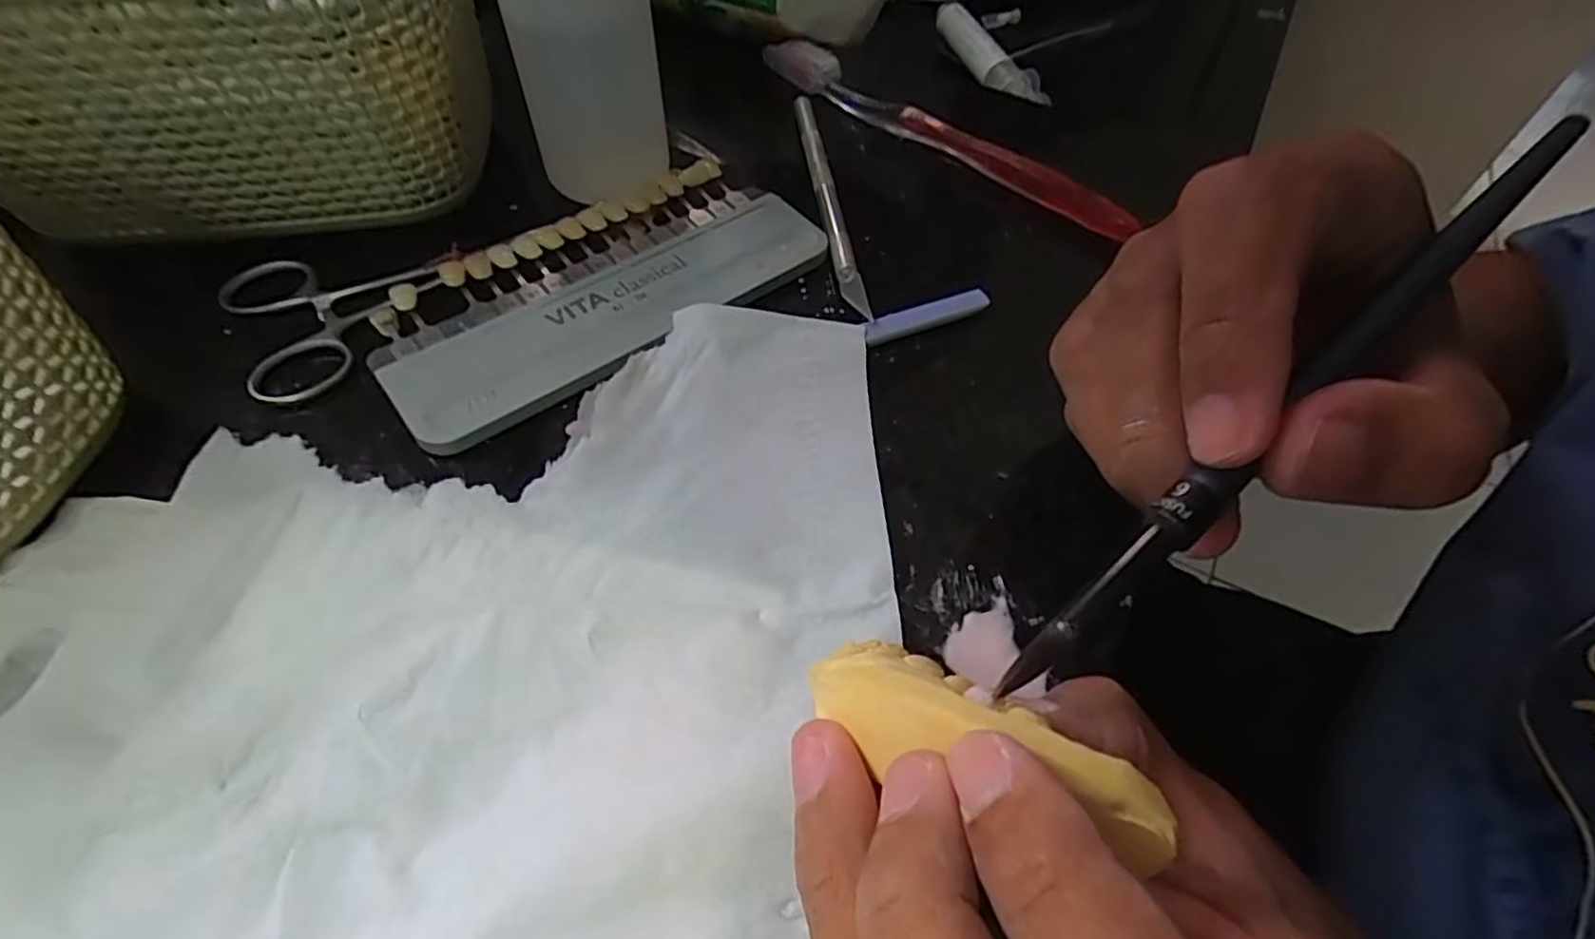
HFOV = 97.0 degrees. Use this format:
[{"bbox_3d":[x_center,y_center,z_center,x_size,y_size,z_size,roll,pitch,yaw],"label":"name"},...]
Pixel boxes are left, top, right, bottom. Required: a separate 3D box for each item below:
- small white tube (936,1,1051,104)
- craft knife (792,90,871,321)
[{"bbox_3d":[0.097,-0.213,0.362,0.016,0.013,0.105,-15,56,-13],"label":"small white tube"},{"bbox_3d":[0.011,-0.105,0.265,0.009,0.005,0.126,-6,55,-7],"label":"craft knife"}]

